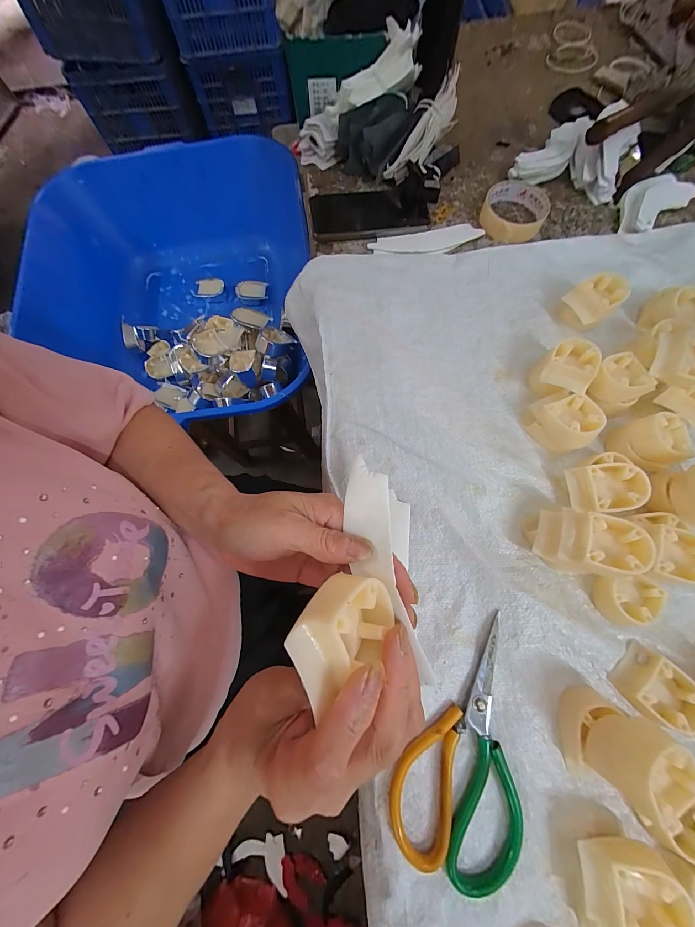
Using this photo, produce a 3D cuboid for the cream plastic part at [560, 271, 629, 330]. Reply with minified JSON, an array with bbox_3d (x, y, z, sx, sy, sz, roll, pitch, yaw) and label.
[{"bbox_3d":[0.288,-0.192,0.364,0.052,0.038,0.051,-38,77,-10],"label":"cream plastic part"}]

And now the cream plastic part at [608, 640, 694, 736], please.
[{"bbox_3d":[0.268,0.195,0.264,0.050,0.021,0.057,-41,78,-11],"label":"cream plastic part"}]

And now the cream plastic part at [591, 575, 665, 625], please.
[{"bbox_3d":[0.259,0.126,0.284,0.052,0.020,0.042,2,74,1],"label":"cream plastic part"}]

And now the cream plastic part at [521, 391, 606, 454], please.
[{"bbox_3d":[0.228,-0.046,0.323,0.052,0.040,0.061,-33,76,-9],"label":"cream plastic part"}]

